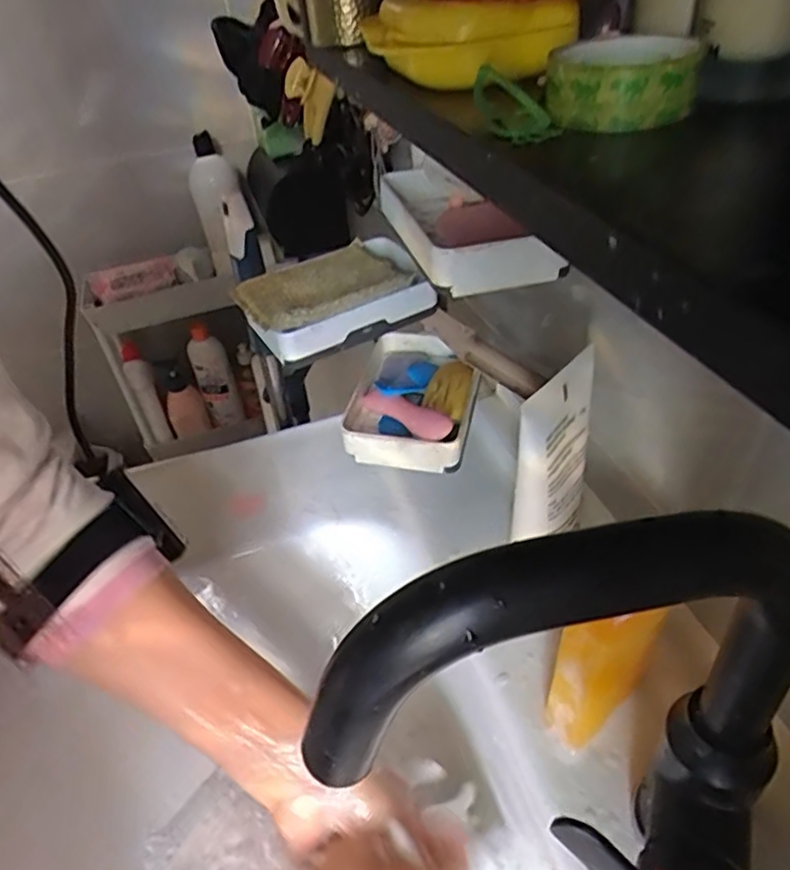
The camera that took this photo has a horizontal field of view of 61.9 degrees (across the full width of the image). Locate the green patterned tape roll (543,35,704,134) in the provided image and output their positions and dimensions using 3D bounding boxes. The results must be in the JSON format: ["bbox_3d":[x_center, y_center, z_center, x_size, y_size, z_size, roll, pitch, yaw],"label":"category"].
[{"bbox_3d":[0.066,-0.106,0.197,0.042,0.018,0.037,4,41,14],"label":"green patterned tape roll"}]

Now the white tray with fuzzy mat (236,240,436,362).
[{"bbox_3d":[-0.046,-0.104,0.481,0.135,0.034,0.091,-23,42,-18],"label":"white tray with fuzzy mat"}]

